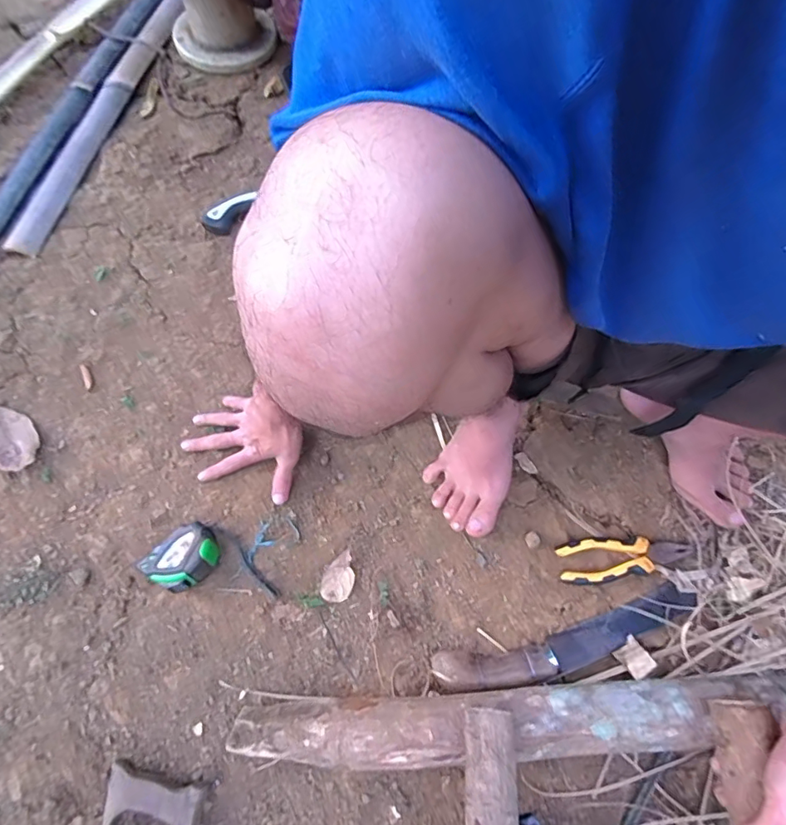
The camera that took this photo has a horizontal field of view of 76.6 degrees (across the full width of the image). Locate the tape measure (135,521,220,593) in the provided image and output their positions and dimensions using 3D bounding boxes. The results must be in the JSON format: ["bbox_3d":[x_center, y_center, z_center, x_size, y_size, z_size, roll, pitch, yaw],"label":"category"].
[{"bbox_3d":[-0.241,0.171,0.581,0.082,0.042,0.063,-42,71,-15],"label":"tape measure"}]

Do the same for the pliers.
[{"bbox_3d":[0.270,0.172,0.582,0.149,0.018,0.050,-2,66,1],"label":"pliers"}]

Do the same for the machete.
[{"bbox_3d":[0.191,0.250,0.543,0.293,0.034,0.049,-15,67,-5],"label":"machete"}]

